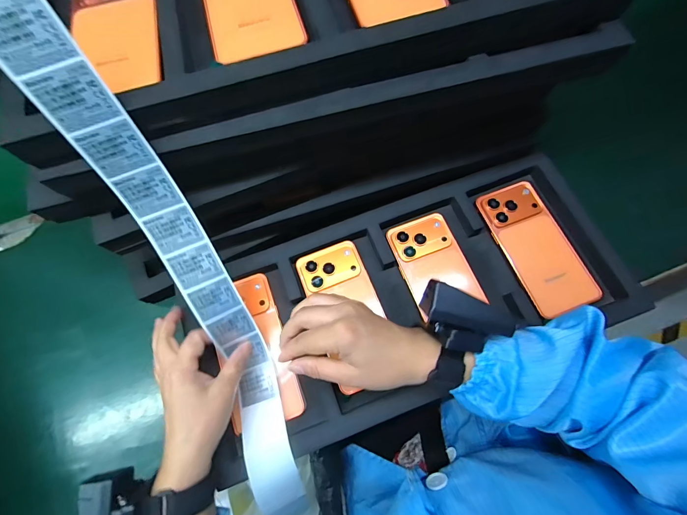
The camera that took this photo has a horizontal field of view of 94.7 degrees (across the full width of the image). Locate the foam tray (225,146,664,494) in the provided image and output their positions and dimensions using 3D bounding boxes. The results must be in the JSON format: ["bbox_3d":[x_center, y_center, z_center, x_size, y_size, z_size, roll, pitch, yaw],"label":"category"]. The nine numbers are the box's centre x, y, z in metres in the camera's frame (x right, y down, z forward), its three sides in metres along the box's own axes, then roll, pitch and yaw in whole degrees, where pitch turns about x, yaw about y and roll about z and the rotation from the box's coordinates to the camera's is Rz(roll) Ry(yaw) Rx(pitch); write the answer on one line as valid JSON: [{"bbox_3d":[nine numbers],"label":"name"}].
[{"bbox_3d":[0.072,0.044,0.370,0.458,0.056,0.219,-20,70,-4],"label":"foam tray"}]

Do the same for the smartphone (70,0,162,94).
[{"bbox_3d":[-0.191,-0.194,0.264,0.074,0.014,0.151,-18,70,-3],"label":"smartphone"}]

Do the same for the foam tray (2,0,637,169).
[{"bbox_3d":[-0.030,-0.231,0.267,0.486,0.033,0.240,-16,70,-2],"label":"foam tray"}]

